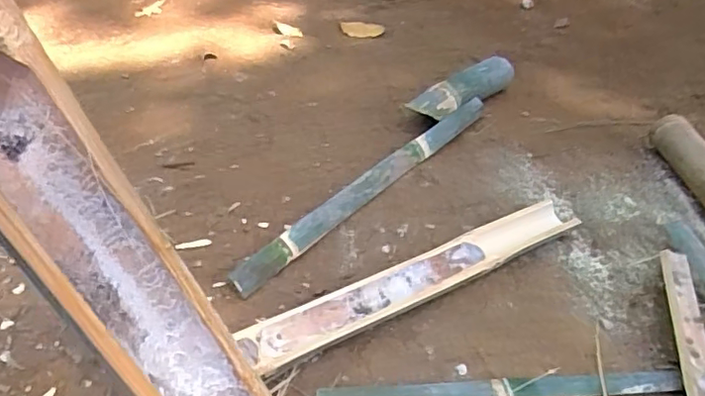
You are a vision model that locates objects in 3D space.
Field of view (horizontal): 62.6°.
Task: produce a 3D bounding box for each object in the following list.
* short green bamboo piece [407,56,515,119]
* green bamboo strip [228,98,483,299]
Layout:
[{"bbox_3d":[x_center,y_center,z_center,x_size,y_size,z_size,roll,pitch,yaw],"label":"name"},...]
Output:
[{"bbox_3d":[0.233,-0.228,1.231,0.282,0.070,0.079,-32,48,-33],"label":"short green bamboo piece"},{"bbox_3d":[0.041,-0.034,1.018,0.054,0.039,0.669,27,46,30],"label":"green bamboo strip"}]

